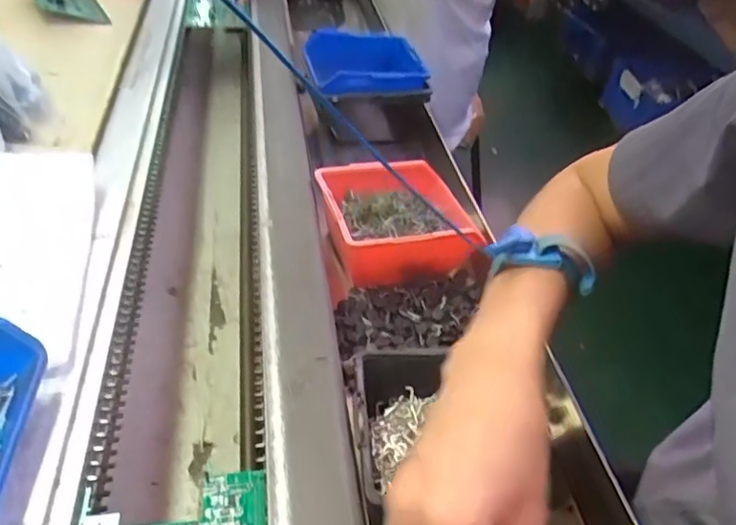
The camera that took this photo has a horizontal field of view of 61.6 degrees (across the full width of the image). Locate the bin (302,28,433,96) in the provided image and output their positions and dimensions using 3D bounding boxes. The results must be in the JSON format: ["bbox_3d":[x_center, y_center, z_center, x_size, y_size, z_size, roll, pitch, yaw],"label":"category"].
[{"bbox_3d":[-0.006,-0.249,0.751,0.145,0.038,0.123,-9,42,-18],"label":"bin"}]

